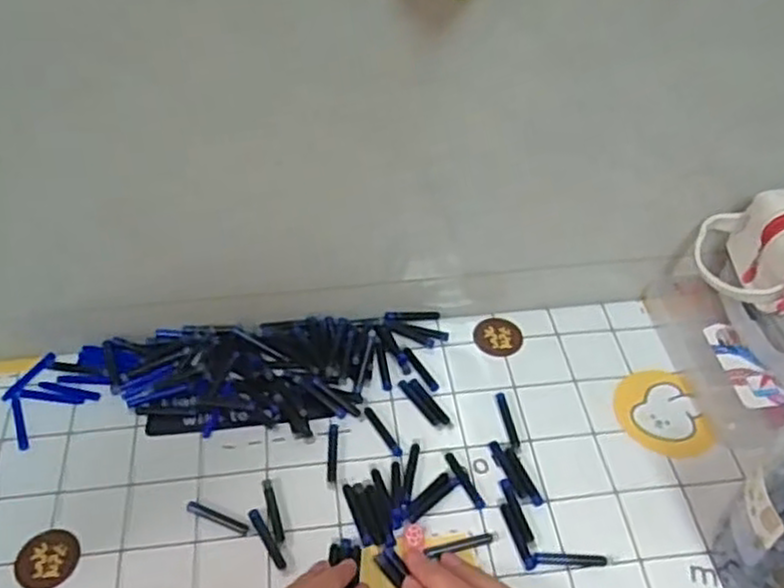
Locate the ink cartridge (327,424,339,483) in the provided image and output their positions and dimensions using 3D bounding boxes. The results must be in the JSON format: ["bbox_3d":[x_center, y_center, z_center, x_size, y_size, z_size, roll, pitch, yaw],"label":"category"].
[{"bbox_3d":[-0.044,0.117,0.547,0.008,0.004,0.049,-1,48,-2],"label":"ink cartridge"}]

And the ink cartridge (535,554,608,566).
[{"bbox_3d":[0.118,0.174,0.484,0.046,0.004,0.008,0,48,-1],"label":"ink cartridge"}]

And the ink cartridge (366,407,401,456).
[{"bbox_3d":[-0.006,0.102,0.547,0.007,0.004,0.047,-23,52,-21],"label":"ink cartridge"}]

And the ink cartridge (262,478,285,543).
[{"bbox_3d":[-0.081,0.146,0.502,0.008,0.004,0.047,-13,49,-13],"label":"ink cartridge"}]

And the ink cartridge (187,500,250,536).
[{"bbox_3d":[-0.117,0.150,0.496,0.047,0.004,0.008,18,50,15],"label":"ink cartridge"}]

